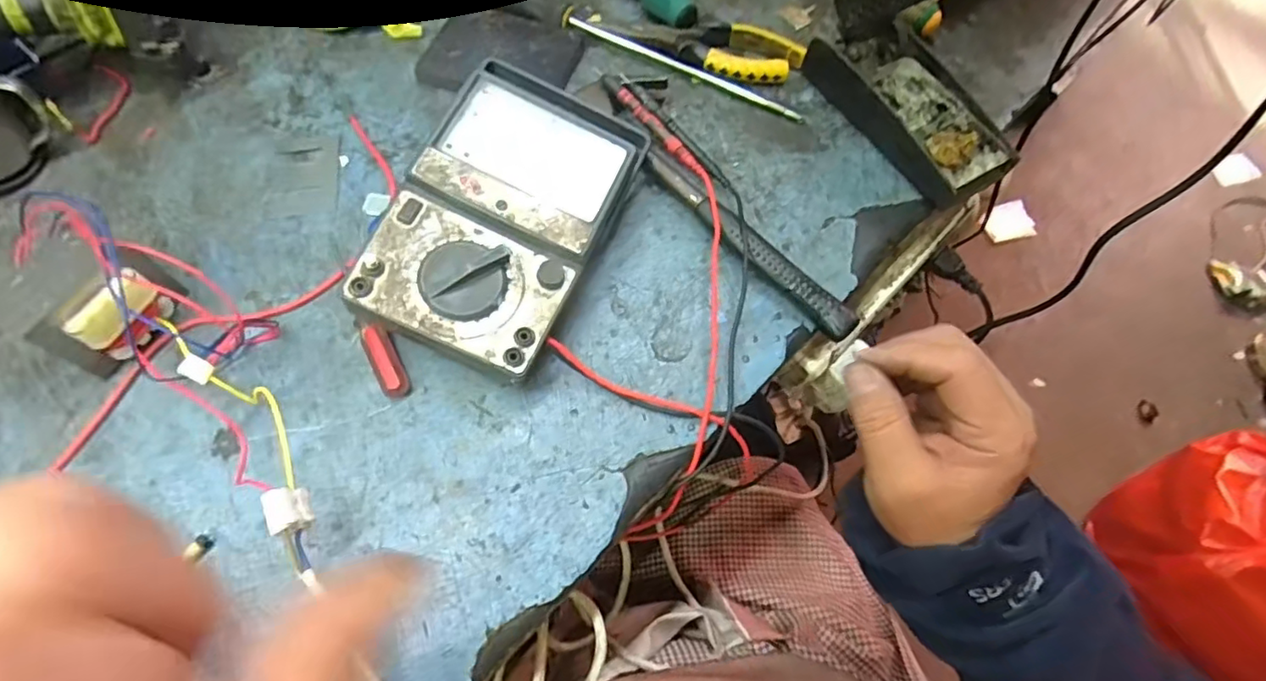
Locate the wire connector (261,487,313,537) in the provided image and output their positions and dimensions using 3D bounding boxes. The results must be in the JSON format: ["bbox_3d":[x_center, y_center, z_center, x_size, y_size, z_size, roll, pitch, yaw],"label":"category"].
[{"bbox_3d":[-0.161,0.079,0.282,0.015,0.014,0.021,-19,67,-13],"label":"wire connector"}]

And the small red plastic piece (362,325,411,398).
[{"bbox_3d":[-0.145,0.012,0.354,0.014,0.015,0.043,-27,70,-15],"label":"small red plastic piece"}]

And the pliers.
[{"bbox_3d":[0.068,-0.231,0.473,0.126,0.019,0.052,19,66,5],"label":"pliers"}]

